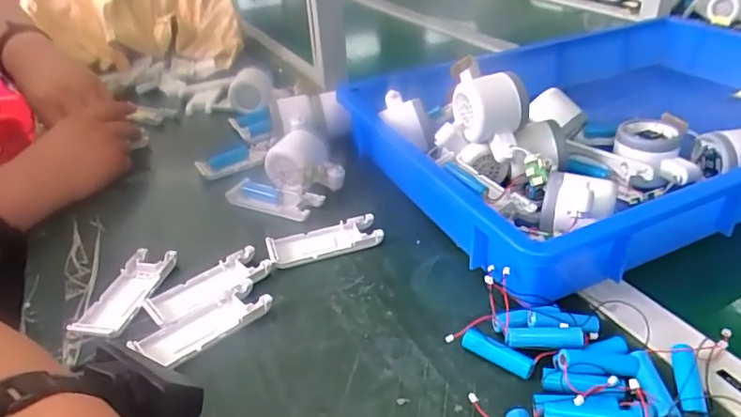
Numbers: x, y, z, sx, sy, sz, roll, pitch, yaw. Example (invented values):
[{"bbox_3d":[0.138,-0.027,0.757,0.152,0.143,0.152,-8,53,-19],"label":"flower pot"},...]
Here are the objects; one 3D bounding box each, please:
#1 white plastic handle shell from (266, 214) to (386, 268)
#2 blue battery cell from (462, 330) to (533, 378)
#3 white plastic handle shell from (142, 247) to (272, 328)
[{"bbox_3d":[-0.044,0.030,0.500,0.104,0.015,0.037,-12,34,-10],"label":"white plastic handle shell"},{"bbox_3d":[0.089,0.102,0.371,0.051,0.014,0.011,20,41,33],"label":"blue battery cell"},{"bbox_3d":[-0.140,0.066,0.460,0.105,0.010,0.043,-24,38,-26],"label":"white plastic handle shell"}]

